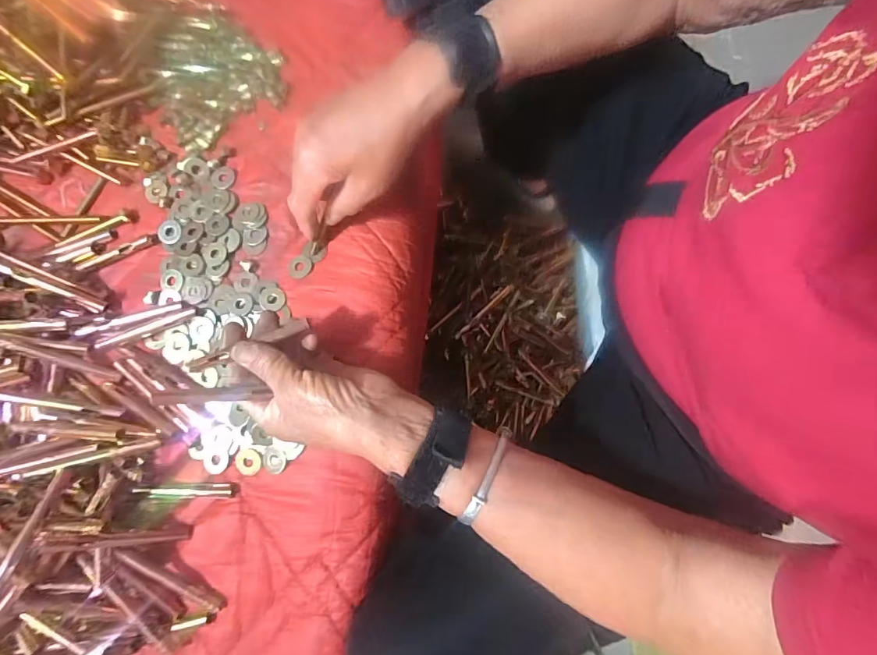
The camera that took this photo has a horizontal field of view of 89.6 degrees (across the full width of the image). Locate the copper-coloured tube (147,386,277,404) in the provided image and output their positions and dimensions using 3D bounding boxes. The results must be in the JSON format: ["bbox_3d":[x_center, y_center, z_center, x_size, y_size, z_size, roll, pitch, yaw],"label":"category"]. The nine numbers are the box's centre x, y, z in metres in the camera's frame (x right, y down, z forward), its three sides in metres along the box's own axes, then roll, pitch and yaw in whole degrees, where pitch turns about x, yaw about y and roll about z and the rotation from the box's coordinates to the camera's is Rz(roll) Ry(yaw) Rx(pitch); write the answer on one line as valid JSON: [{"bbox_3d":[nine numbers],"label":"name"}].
[{"bbox_3d":[-0.151,0.045,0.293,0.066,0.007,0.009,0,79,-25],"label":"copper-coloured tube"}]

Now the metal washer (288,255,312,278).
[{"bbox_3d":[-0.121,-0.053,0.383,0.018,0.004,0.021,25,82,8],"label":"metal washer"}]

